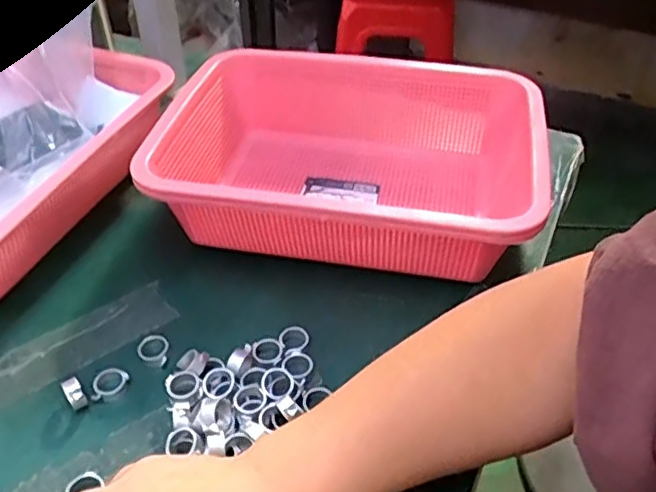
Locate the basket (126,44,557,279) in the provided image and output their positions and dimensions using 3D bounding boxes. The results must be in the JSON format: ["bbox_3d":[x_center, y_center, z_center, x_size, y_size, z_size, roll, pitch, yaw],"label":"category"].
[{"bbox_3d":[0.022,-0.077,0.529,0.287,0.097,0.245,8,43,9],"label":"basket"}]

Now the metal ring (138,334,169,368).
[{"bbox_3d":[-0.122,0.073,0.432,0.020,0.010,0.024,-15,44,-16],"label":"metal ring"}]

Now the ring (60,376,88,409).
[{"bbox_3d":[-0.164,0.095,0.400,0.011,0.019,0.019,-25,48,-25],"label":"ring"}]

